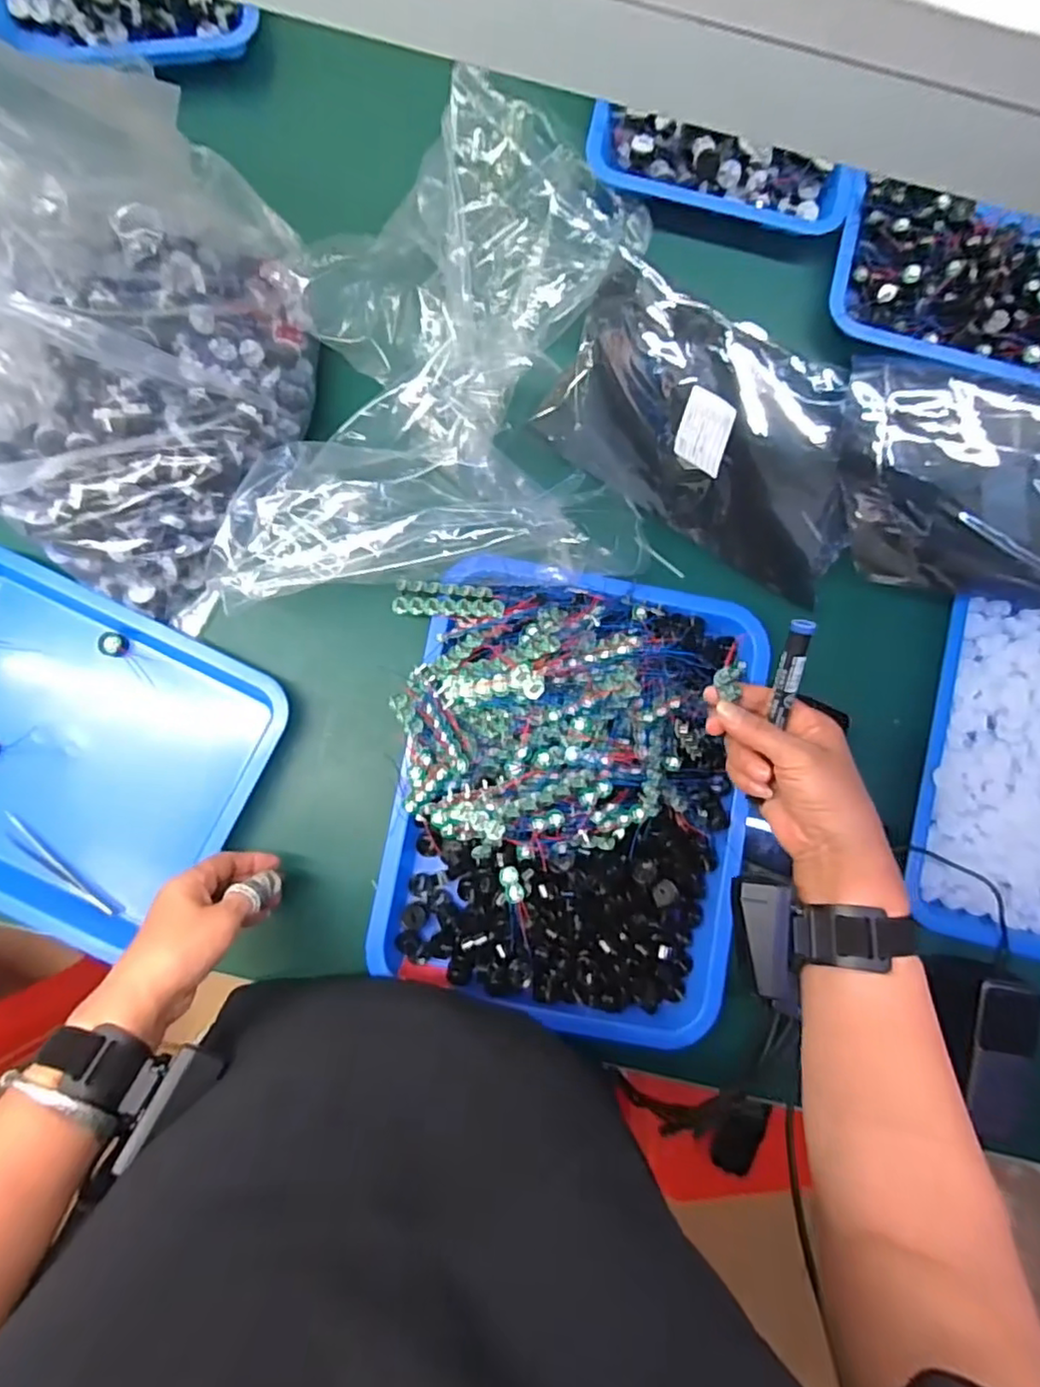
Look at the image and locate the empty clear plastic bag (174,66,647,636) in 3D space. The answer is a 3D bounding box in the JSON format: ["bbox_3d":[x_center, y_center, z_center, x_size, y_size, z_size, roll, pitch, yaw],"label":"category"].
[{"bbox_3d":[-0.065,-0.312,0.561,0.345,0.096,0.505,1,85,-3],"label":"empty clear plastic bag"}]

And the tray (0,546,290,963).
[{"bbox_3d":[-0.396,0.048,0.542,0.334,0.034,0.267,27,84,0],"label":"tray"}]

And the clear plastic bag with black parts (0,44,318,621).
[{"bbox_3d":[-0.336,-0.281,0.440,0.289,0.289,0.339,27,84,0],"label":"clear plastic bag with black parts"}]

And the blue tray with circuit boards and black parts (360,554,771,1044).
[{"bbox_3d":[0.044,0.085,0.522,0.310,0.083,0.380,9,84,-2],"label":"blue tray with circuit boards and black parts"}]

